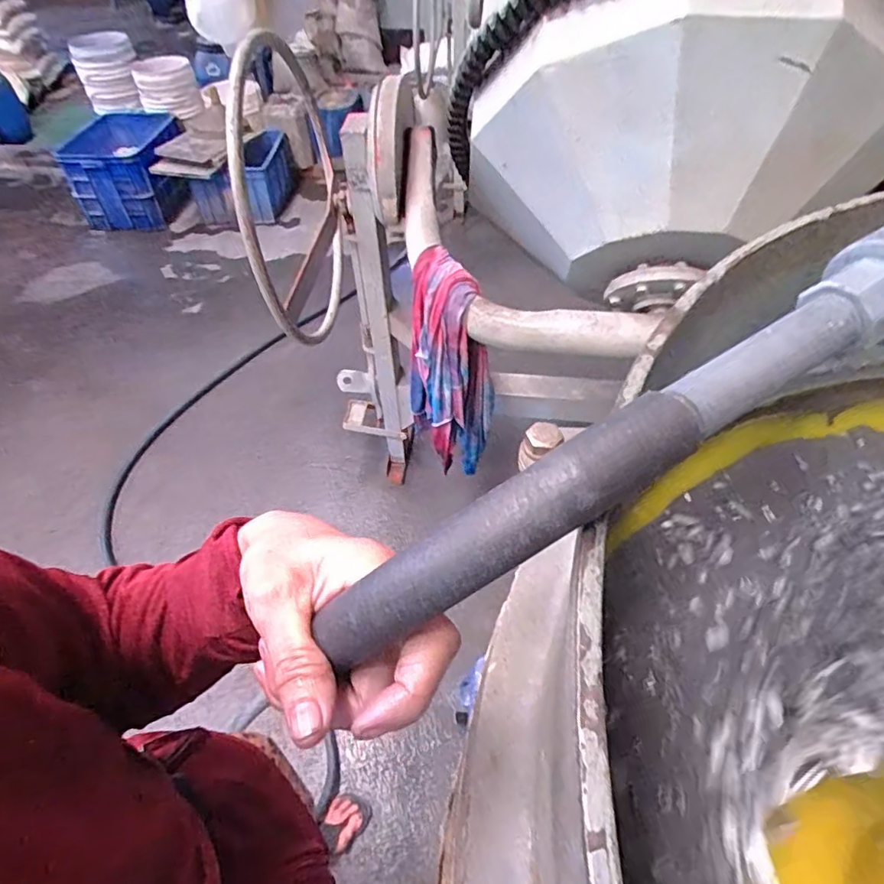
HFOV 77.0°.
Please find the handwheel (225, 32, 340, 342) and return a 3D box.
[{"bbox_3d":[-0.293,-0.507,1.187,0.130,0.536,0.533,-3,4,10],"label":"handwheel"}]

